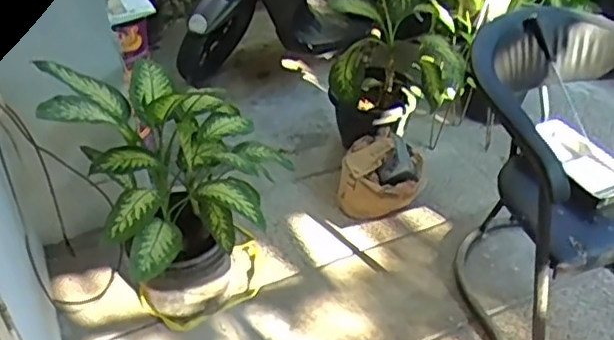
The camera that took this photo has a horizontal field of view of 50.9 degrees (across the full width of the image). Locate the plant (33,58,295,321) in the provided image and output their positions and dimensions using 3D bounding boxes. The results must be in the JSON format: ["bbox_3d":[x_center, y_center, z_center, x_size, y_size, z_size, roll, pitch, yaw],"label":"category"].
[{"bbox_3d":[-0.354,0.069,1.792,0.526,0.743,0.539,-22,43,-24],"label":"plant"}]

